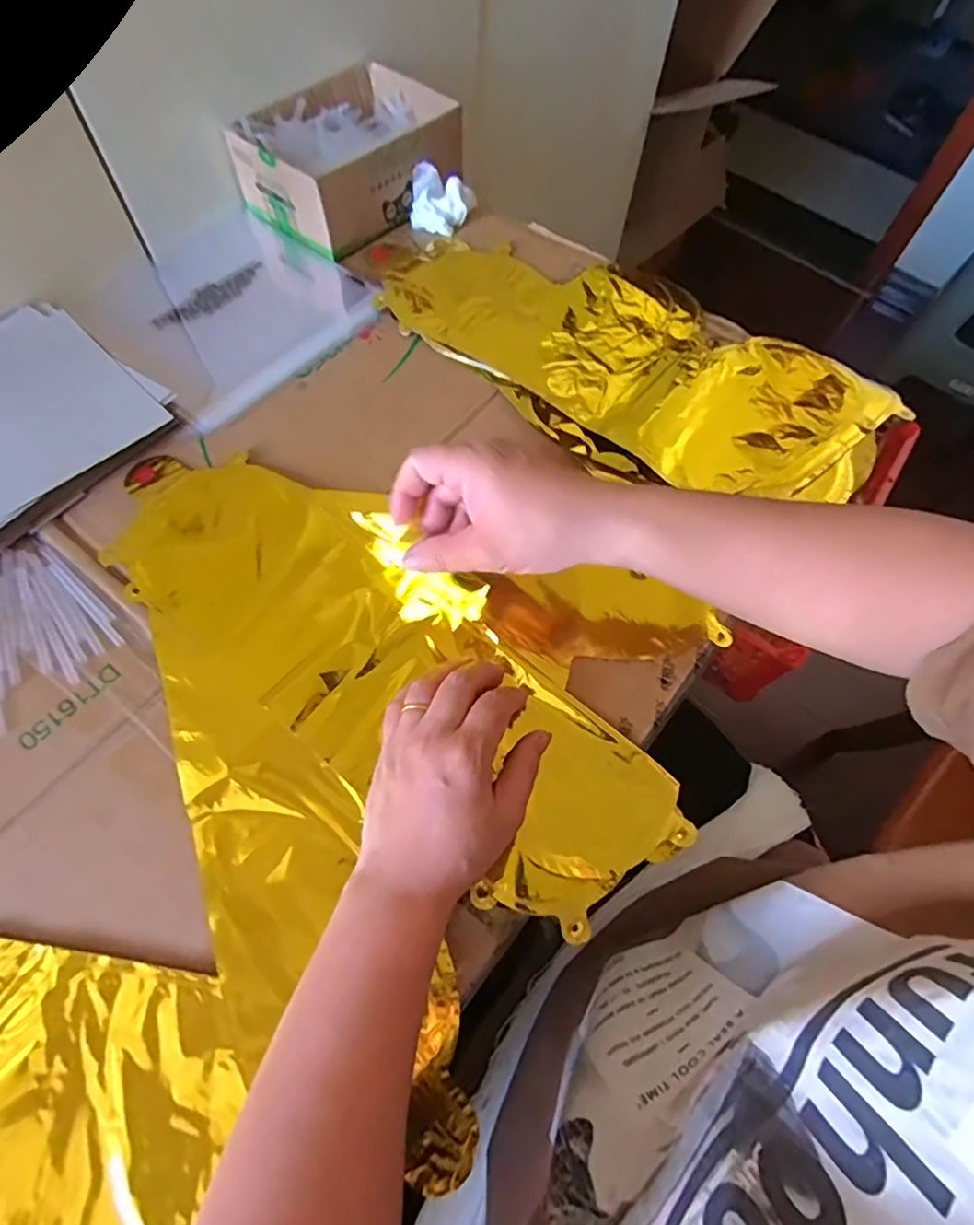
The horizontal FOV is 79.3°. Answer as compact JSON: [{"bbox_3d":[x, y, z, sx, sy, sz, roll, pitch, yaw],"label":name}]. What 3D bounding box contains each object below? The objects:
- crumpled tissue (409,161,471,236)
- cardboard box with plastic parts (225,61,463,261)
[{"bbox_3d":[-0.044,-0.393,0.561,0.057,0.040,0.044,3,64,-1],"label":"crumpled tissue"},{"bbox_3d":[-0.125,-0.429,0.558,0.143,0.068,0.186,36,68,14],"label":"cardboard box with plastic parts"}]

